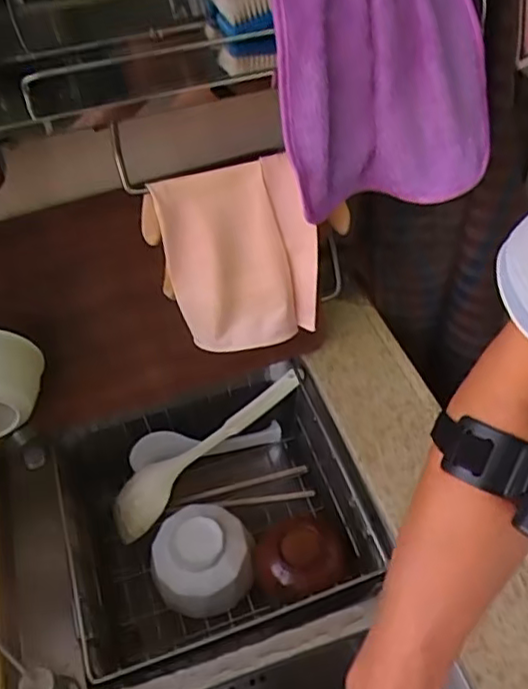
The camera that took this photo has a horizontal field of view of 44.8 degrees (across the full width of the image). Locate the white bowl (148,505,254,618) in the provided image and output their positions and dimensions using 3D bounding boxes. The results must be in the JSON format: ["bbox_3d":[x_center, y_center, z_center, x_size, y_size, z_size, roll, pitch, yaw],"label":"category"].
[{"bbox_3d":[-0.068,0.242,0.726,0.107,0.067,0.103,-1,48,2],"label":"white bowl"}]

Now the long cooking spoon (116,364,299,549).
[{"bbox_3d":[-0.068,0.129,0.780,0.290,0.035,0.063,-37,54,-2],"label":"long cooking spoon"}]

